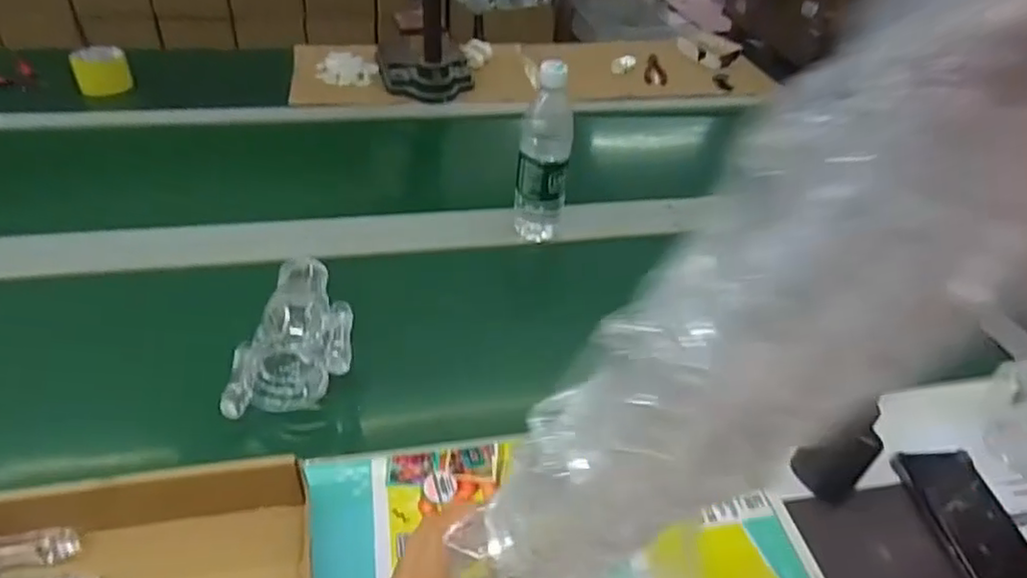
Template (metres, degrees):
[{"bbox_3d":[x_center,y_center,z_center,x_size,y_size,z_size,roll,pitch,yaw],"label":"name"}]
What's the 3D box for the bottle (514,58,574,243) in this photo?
[{"bbox_3d":[0.039,-0.150,0.779,0.065,0.223,0.061,2,40,-4],"label":"bottle"}]

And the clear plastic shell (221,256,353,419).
[{"bbox_3d":[-0.223,0.034,0.655,0.113,0.069,0.205,-3,41,-10],"label":"clear plastic shell"}]

